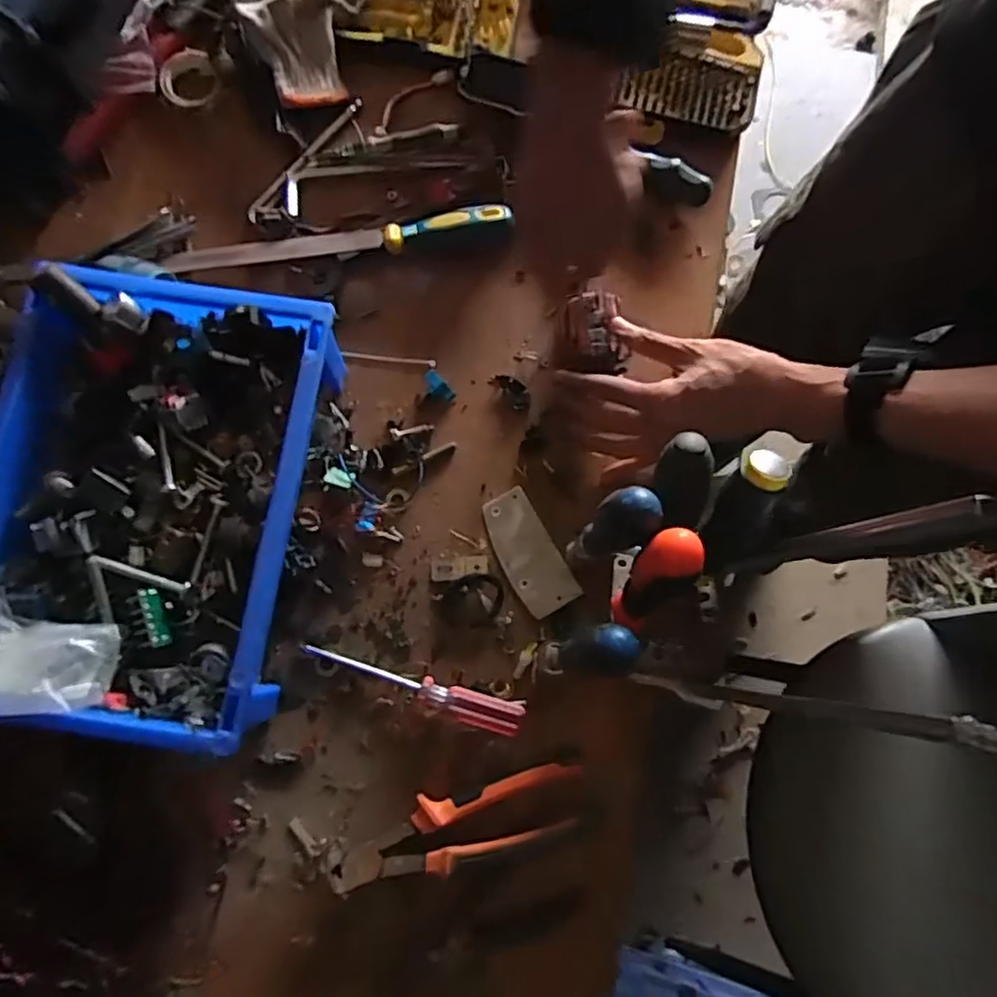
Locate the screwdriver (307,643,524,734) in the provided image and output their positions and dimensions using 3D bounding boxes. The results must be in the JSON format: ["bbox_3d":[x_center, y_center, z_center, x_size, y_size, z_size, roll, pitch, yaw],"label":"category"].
[{"bbox_3d":[-0.065,0.140,0.485,0.167,0.020,0.024,16,78,3],"label":"screwdriver"}]

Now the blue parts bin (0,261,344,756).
[{"bbox_3d":[-0.238,0.003,0.475,0.232,0.095,0.306,7,77,1],"label":"blue parts bin"}]

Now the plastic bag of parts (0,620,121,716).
[{"bbox_3d":[-0.300,0.108,0.416,0.097,0.012,0.065,8,55,-12],"label":"plastic bag of parts"}]

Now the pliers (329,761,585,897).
[{"bbox_3d":[-0.027,0.230,0.460,0.174,0.020,0.049,-12,78,-3],"label":"pliers"}]

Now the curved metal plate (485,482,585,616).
[{"bbox_3d":[0.023,0.043,0.518,0.045,0.006,0.099,-29,79,-7],"label":"curved metal plate"}]

